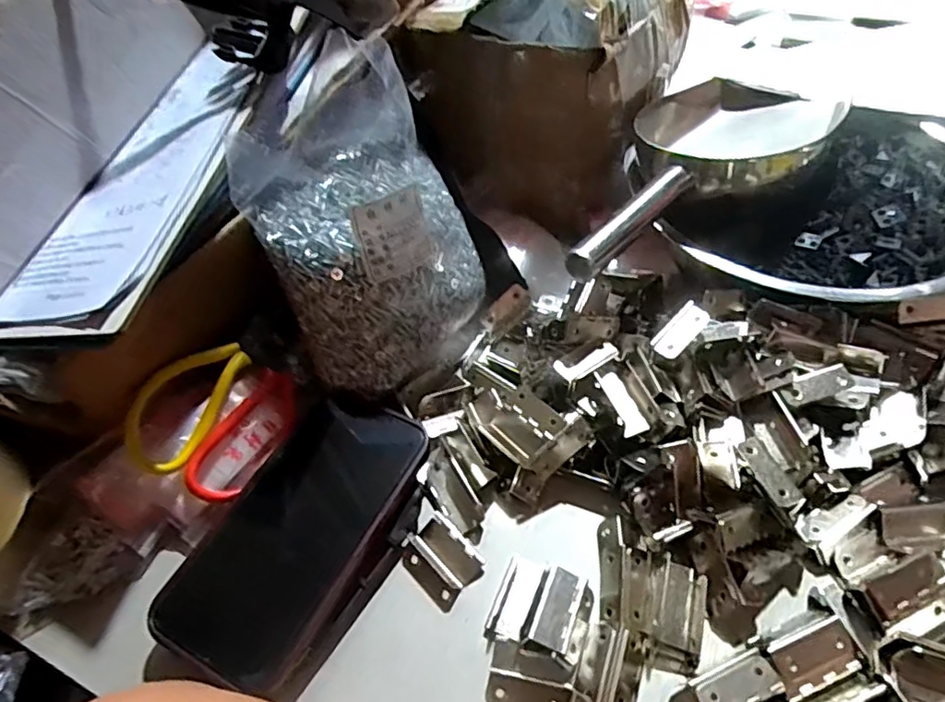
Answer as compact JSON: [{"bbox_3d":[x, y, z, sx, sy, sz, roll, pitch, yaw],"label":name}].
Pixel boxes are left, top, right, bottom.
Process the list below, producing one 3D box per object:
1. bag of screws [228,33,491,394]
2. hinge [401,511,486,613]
[{"bbox_3d":[-0.071,-0.085,0.396,0.133,0.145,0.153,-27,55,-17],"label":"bag of screws"},{"bbox_3d":[-0.018,0.116,0.343,0.034,0.008,0.043,-39,59,-24],"label":"hinge"}]

